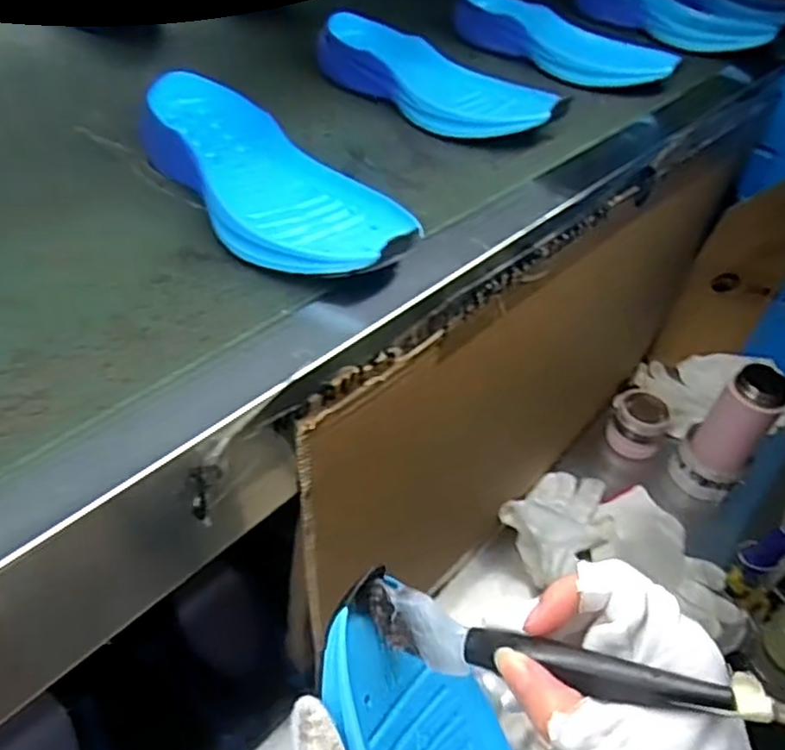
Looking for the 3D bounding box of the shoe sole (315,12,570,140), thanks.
[{"bbox_3d":[0.033,-0.254,0.585,0.086,0.039,0.234,-28,51,-36],"label":"shoe sole"}]

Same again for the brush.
[{"bbox_3d":[0.061,0.113,0.273,0.159,0.031,0.018,2,39,28],"label":"brush"}]

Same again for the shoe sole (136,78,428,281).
[{"bbox_3d":[-0.081,-0.127,0.439,0.100,0.042,0.250,-26,50,-29],"label":"shoe sole"}]

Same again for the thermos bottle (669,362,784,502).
[{"bbox_3d":[0.392,0.065,0.784,0.072,0.178,0.060,31,44,25],"label":"thermos bottle"}]

